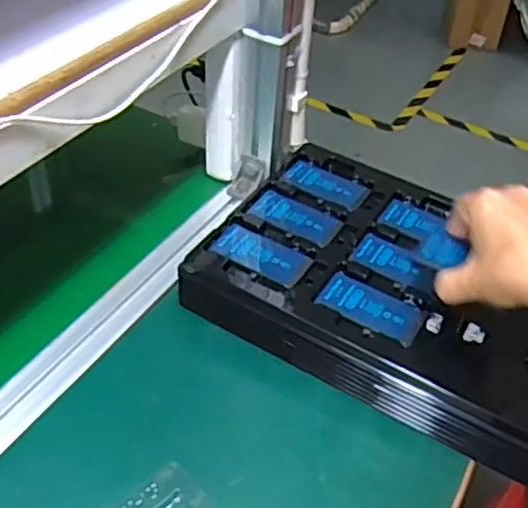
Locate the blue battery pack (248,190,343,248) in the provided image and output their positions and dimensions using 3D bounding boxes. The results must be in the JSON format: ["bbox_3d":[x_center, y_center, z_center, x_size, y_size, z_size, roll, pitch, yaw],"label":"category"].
[{"bbox_3d":[0.031,-0.034,0.640,0.082,0.005,0.043,27,47,21],"label":"blue battery pack"}]

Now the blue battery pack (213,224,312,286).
[{"bbox_3d":[-0.002,0.000,0.603,0.086,0.006,0.046,26,47,20],"label":"blue battery pack"}]

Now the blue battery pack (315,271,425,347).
[{"bbox_3d":[0.089,0.047,0.564,0.083,0.008,0.038,27,48,21],"label":"blue battery pack"}]

